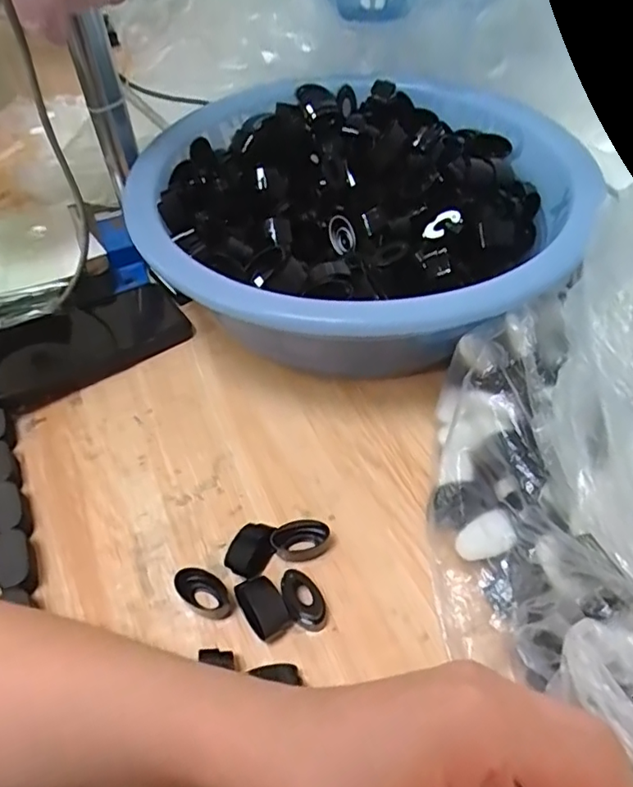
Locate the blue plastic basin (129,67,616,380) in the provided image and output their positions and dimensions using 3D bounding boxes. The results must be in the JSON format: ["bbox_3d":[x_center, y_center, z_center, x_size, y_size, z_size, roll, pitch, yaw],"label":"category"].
[{"bbox_3d":[0.029,-0.159,0.482,0.323,0.111,0.364,-24,53,-16],"label":"blue plastic basin"}]

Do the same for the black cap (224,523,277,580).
[{"bbox_3d":[-0.039,0.094,0.336,0.023,0.018,0.032,24,55,21],"label":"black cap"}]

